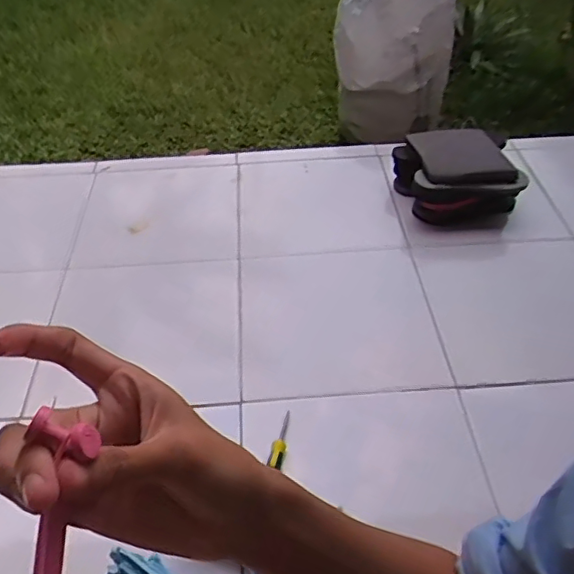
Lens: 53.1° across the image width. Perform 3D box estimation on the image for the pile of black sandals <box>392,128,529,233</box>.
[{"bbox_3d":[0.397,-0.256,1.364,0.236,0.165,0.198,-3,41,-9],"label":"pile of black sandals"}]

